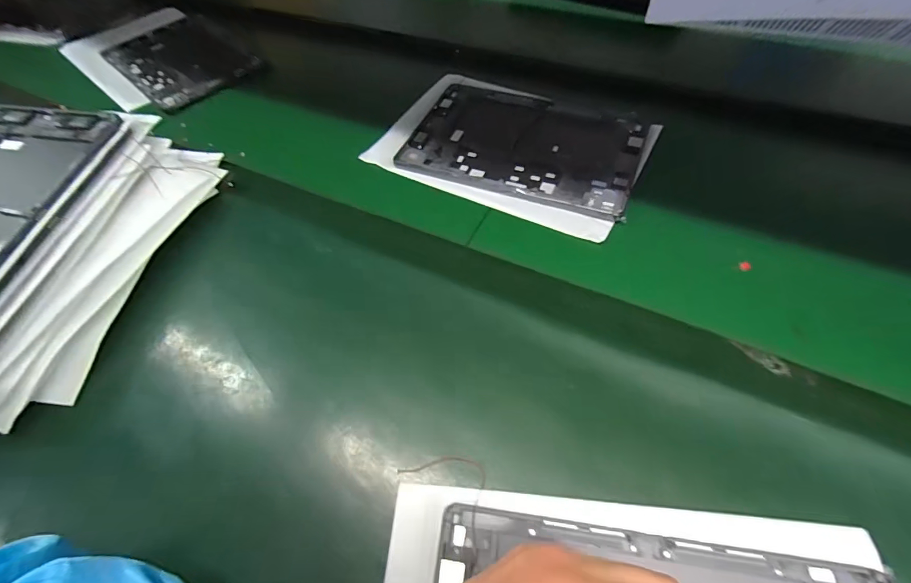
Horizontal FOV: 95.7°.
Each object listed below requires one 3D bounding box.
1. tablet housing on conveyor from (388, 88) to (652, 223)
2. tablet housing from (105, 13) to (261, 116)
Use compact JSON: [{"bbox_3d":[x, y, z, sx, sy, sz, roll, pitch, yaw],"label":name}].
[{"bbox_3d":[0.078,-0.171,0.474,0.252,0.008,0.167,19,60,14],"label":"tablet housing on conveyor"},{"bbox_3d":[-0.429,-0.370,0.652,0.263,0.012,0.166,39,67,23],"label":"tablet housing"}]

